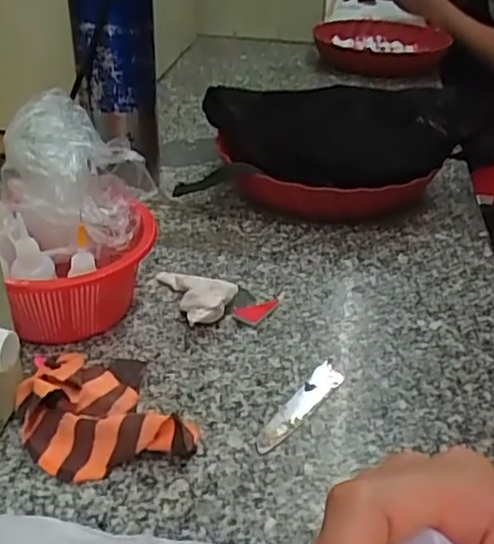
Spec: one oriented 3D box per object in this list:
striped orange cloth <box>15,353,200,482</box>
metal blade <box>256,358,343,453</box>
[{"bbox_3d":[-0.095,0.081,0.421,0.099,0.030,0.111,-12,36,-22],"label":"striped orange cloth"},{"bbox_3d":[0.040,0.091,0.446,0.020,0.004,0.101,21,37,26],"label":"metal blade"}]

